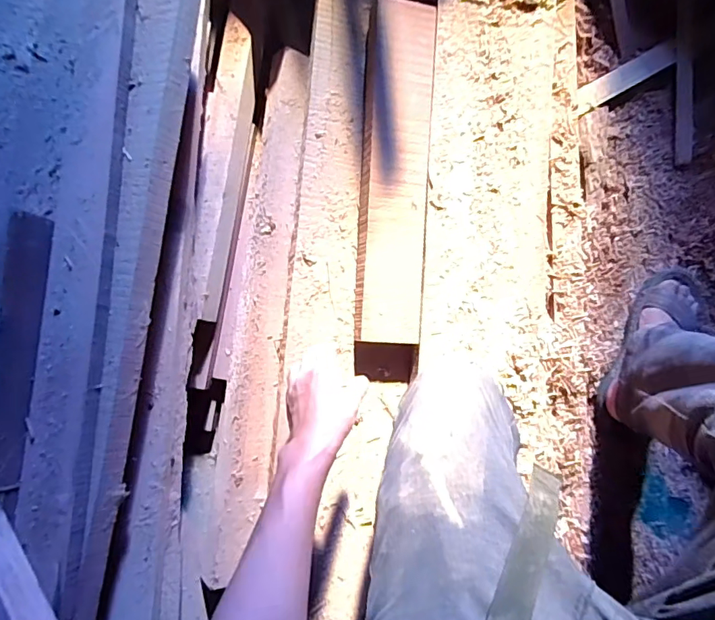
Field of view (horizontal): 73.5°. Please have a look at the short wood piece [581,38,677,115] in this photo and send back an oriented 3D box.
[{"bbox_3d":[0.465,-0.405,0.831,0.211,0.025,0.046,-29,84,1],"label":"short wood piece"}]

